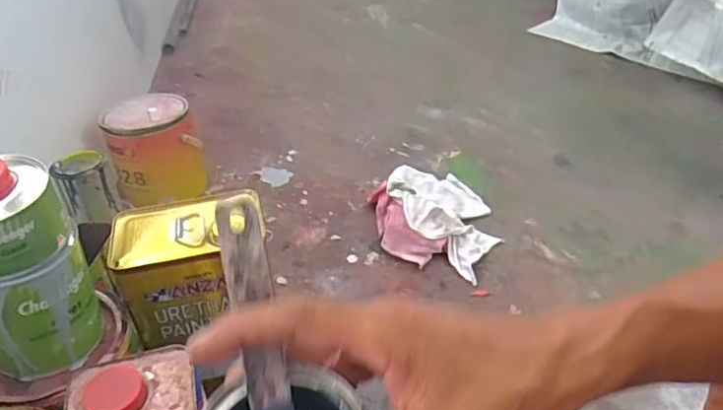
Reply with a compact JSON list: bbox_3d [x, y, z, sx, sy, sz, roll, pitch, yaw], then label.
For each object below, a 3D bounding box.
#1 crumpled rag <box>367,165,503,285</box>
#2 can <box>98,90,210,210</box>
[{"bbox_3d":[0.128,0.011,0.988,0.200,0.080,0.266,-9,38,-7],"label":"crumpled rag"},{"bbox_3d":[-0.389,-0.103,1.111,0.165,0.170,0.164,-9,38,-8],"label":"can"}]

